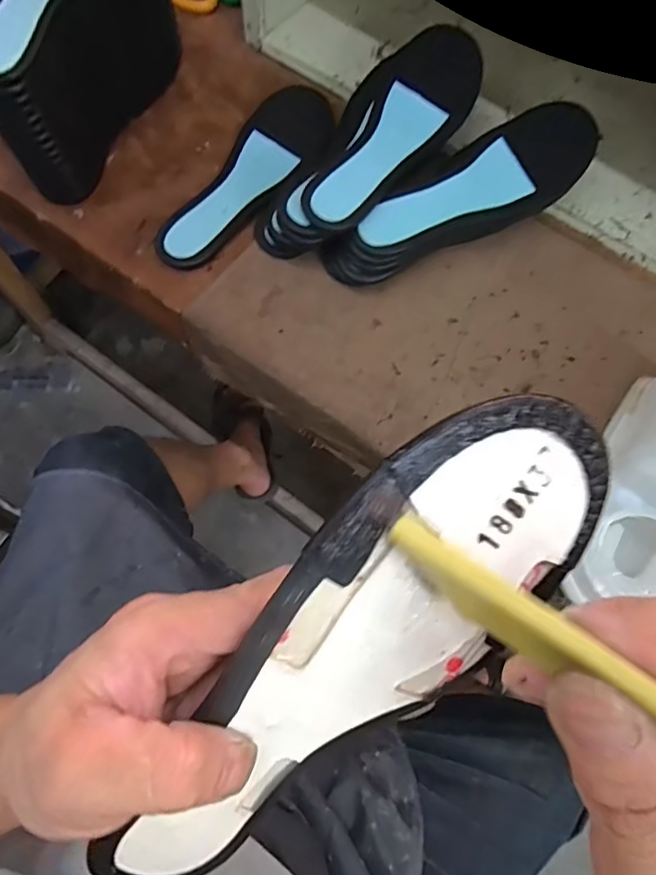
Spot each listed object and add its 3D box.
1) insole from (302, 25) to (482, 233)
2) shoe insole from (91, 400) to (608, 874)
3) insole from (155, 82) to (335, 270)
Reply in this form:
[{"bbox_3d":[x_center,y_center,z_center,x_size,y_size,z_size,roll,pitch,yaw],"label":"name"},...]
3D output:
[{"bbox_3d":[0.065,-0.266,0.461,0.078,0.022,0.228,27,72,7],"label":"insole"},{"bbox_3d":[-0.003,0.077,0.170,0.222,0.012,0.079,-45,120,9],"label":"shoe insole"},{"bbox_3d":[-0.068,-0.251,0.509,0.079,0.013,0.242,27,72,7],"label":"insole"}]

